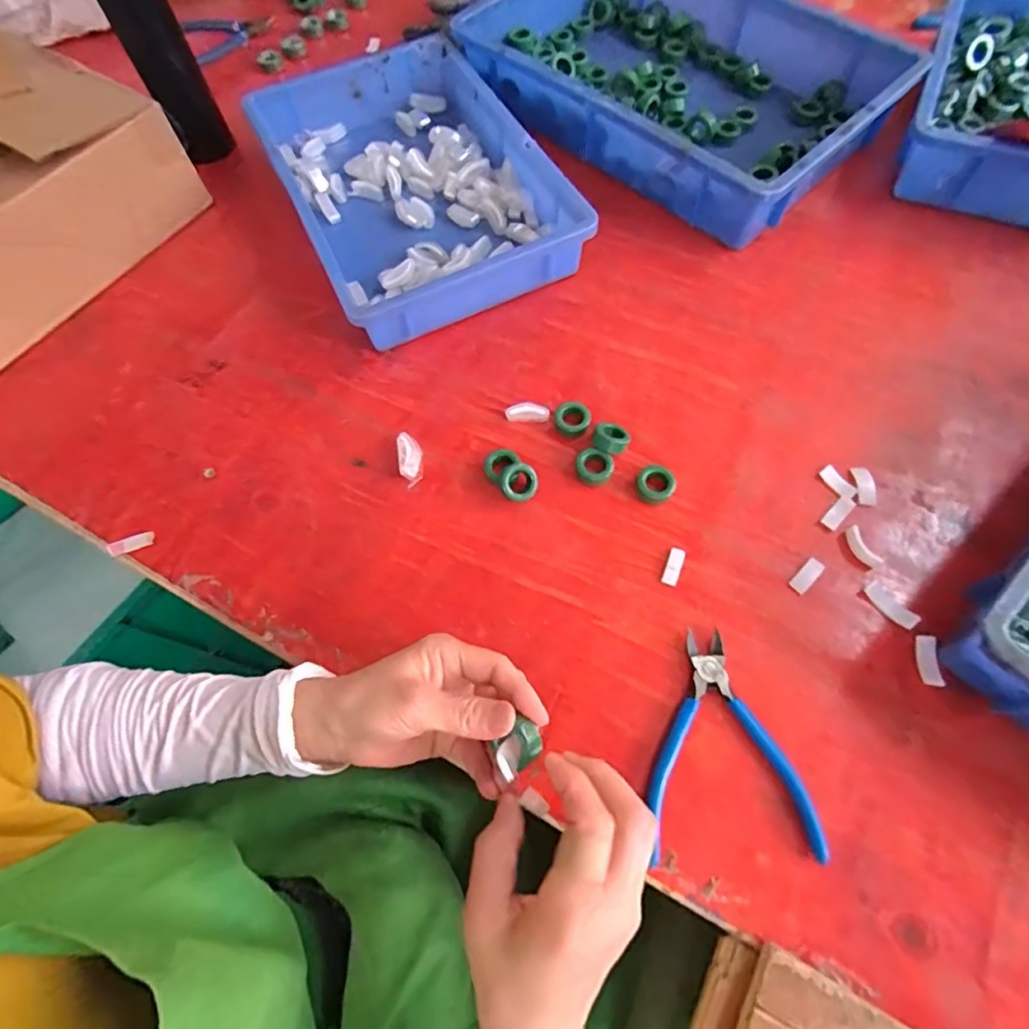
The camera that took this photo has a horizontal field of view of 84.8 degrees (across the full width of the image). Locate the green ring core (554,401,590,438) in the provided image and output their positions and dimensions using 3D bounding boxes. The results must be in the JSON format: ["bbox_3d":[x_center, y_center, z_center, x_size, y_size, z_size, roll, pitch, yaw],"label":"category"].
[{"bbox_3d":[0.050,-0.082,0.483,0.029,0.010,0.031,-10,65,-2],"label":"green ring core"}]

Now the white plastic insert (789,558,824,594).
[{"bbox_3d":[0.222,0.046,0.426,0.032,0.004,0.013,-41,70,-15],"label":"white plastic insert"}]

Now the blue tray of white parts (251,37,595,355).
[{"bbox_3d":[-0.105,-0.348,0.587,0.244,0.059,0.366,-24,66,-8],"label":"blue tray of white parts"}]

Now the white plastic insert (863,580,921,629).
[{"bbox_3d":[0.276,0.067,0.413,0.016,0.004,0.039,-33,68,-12],"label":"white plastic insert"}]

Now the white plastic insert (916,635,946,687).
[{"bbox_3d":[0.292,0.103,0.397,0.014,0.004,0.035,3,66,4],"label":"white plastic insert"}]

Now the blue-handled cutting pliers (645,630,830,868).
[{"bbox_3d":[0.144,0.151,0.376,0.106,0.008,0.139,3,66,4],"label":"blue-handled cutting pliers"}]

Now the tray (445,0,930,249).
[{"bbox_3d":[0.178,-0.489,0.627,0.427,0.071,0.294,42,74,19],"label":"tray"}]

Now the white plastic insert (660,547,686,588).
[{"bbox_3d":[0.123,0.040,0.434,0.012,0.004,0.031,20,68,11],"label":"white plastic insert"}]

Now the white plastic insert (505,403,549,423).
[{"bbox_3d":[0.011,-0.089,0.491,0.037,0.006,0.016,0,65,3],"label":"white plastic insert"}]

